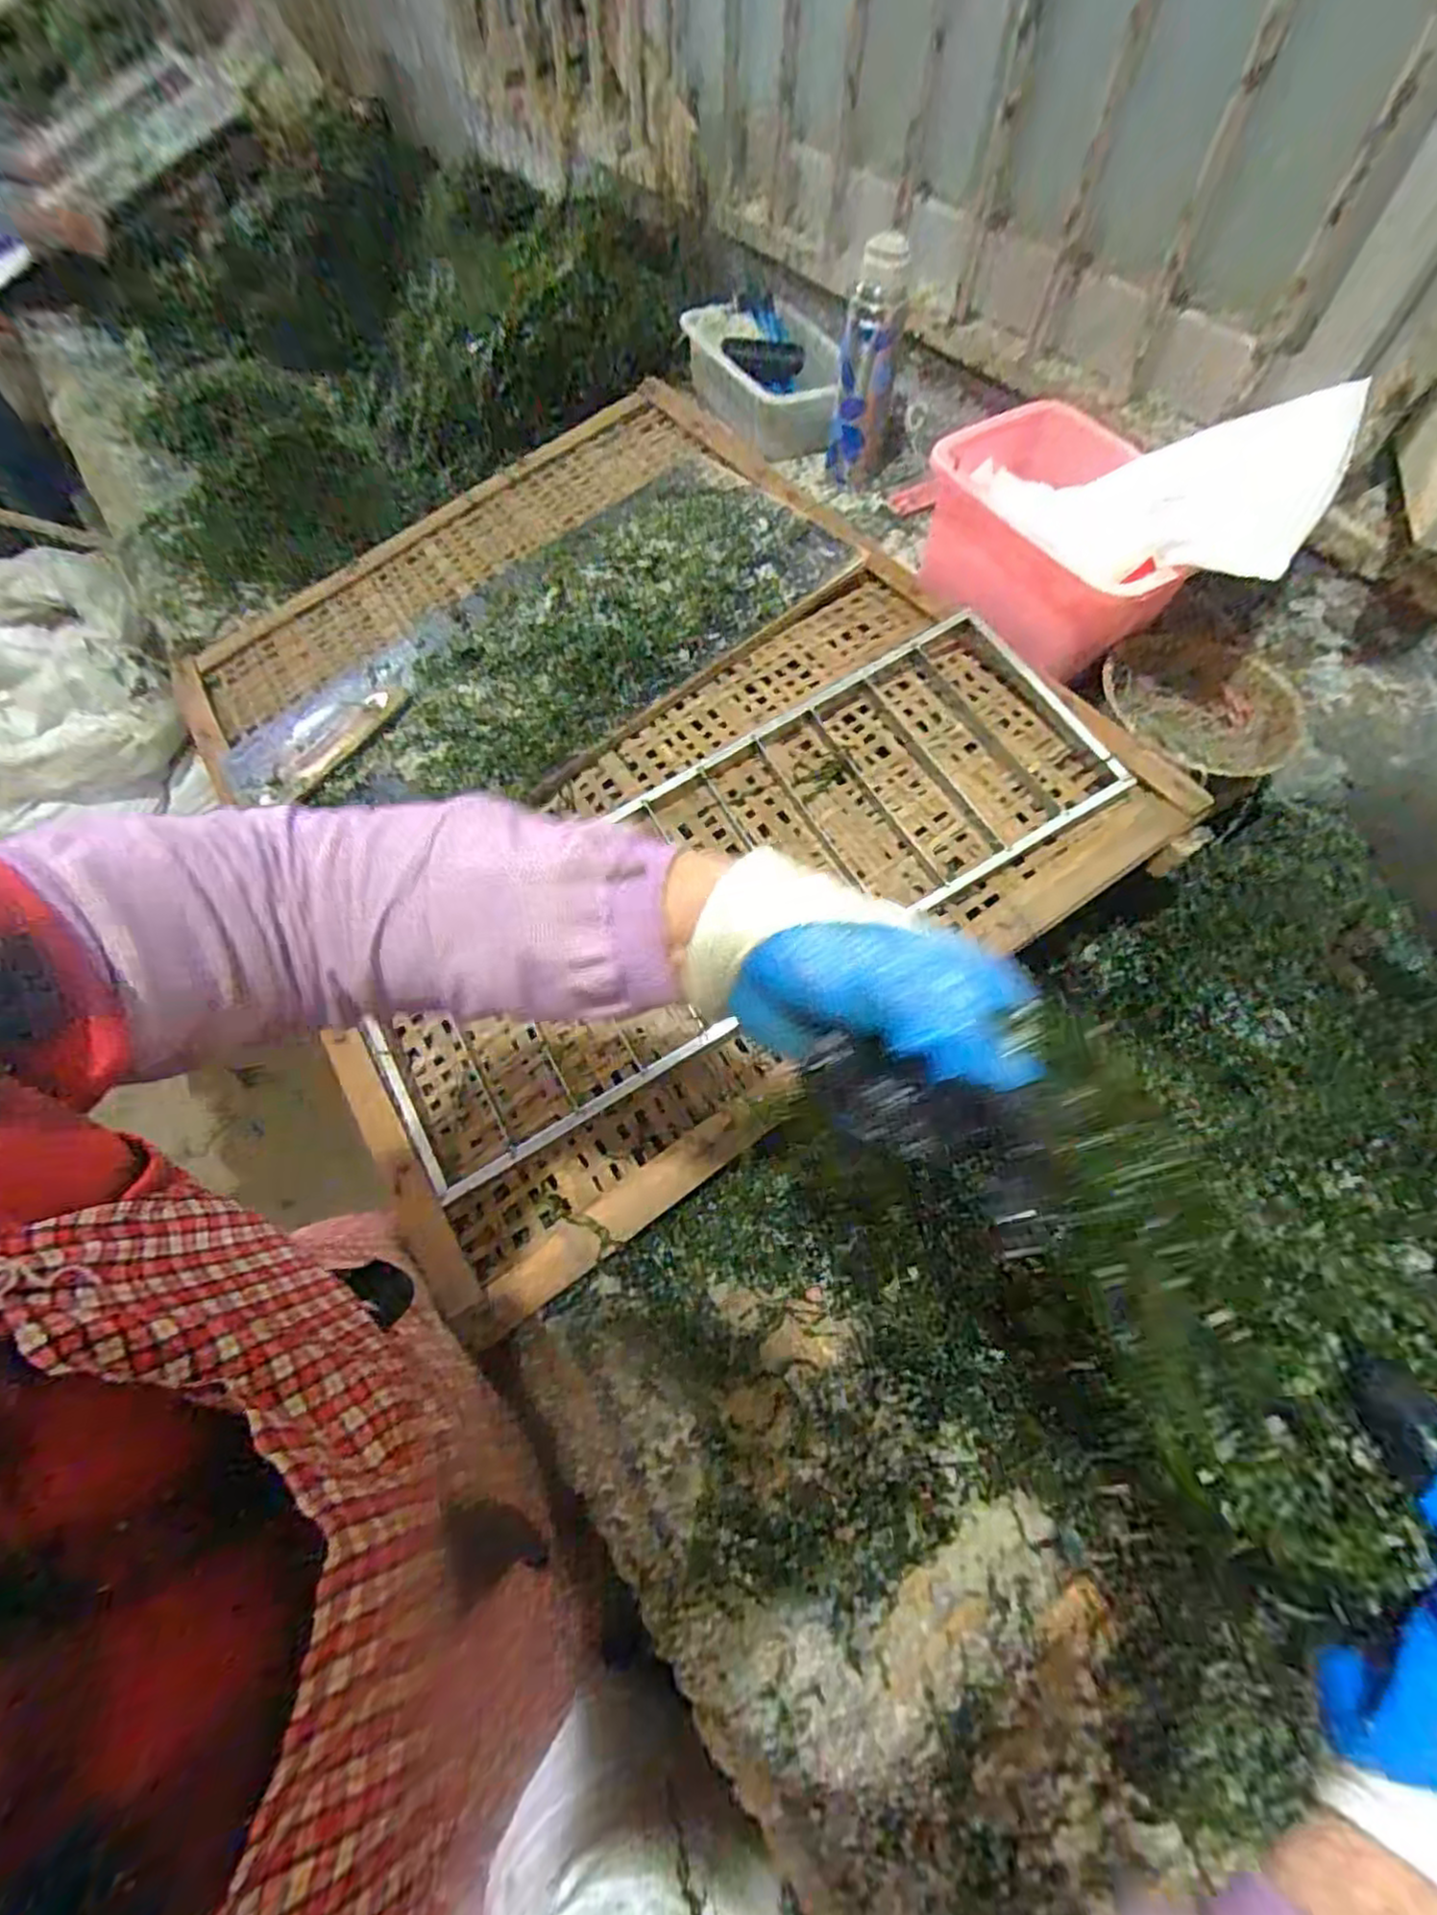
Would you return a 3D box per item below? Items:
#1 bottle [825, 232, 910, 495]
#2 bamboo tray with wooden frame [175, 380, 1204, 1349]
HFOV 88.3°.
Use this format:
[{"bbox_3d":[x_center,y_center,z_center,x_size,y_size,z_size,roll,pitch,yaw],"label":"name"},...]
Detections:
[{"bbox_3d":[0.179,-0.704,0.886,0.073,0.228,0.071,10,58,2],"label":"bottle"},{"bbox_3d":[-0.148,-0.270,0.813,0.791,0.078,0.979,-34,65,-5],"label":"bamboo tray with wooden frame"}]

